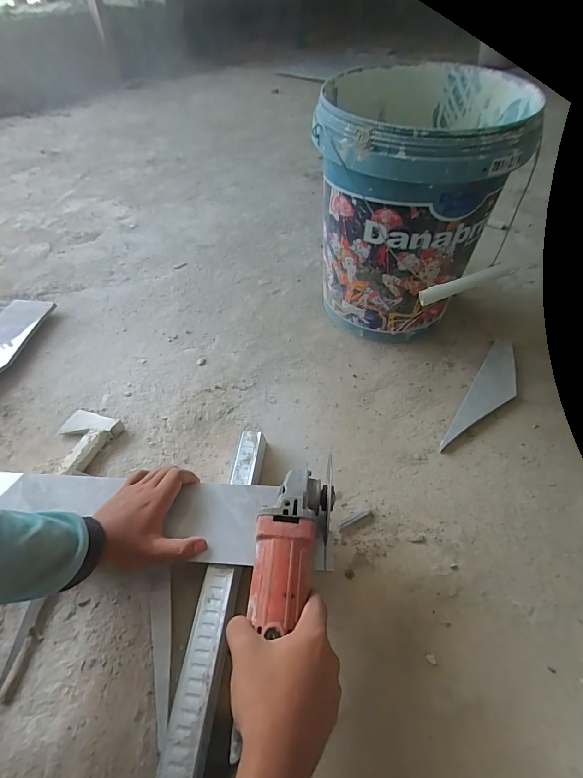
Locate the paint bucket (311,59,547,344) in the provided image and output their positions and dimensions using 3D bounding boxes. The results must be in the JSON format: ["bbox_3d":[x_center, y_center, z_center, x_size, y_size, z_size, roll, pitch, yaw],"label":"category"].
[{"bbox_3d":[0.183,-0.294,0.661,0.281,0.371,0.297,-1,51,2],"label":"paint bucket"}]

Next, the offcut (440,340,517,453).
[{"bbox_3d":[0.341,0.006,0.636,0.065,0.012,0.277,24,58,27],"label":"offcut"}]

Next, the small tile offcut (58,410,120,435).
[{"bbox_3d":[-0.336,0.056,0.618,0.101,0.007,0.047,-1,49,18],"label":"small tile offcut"}]

